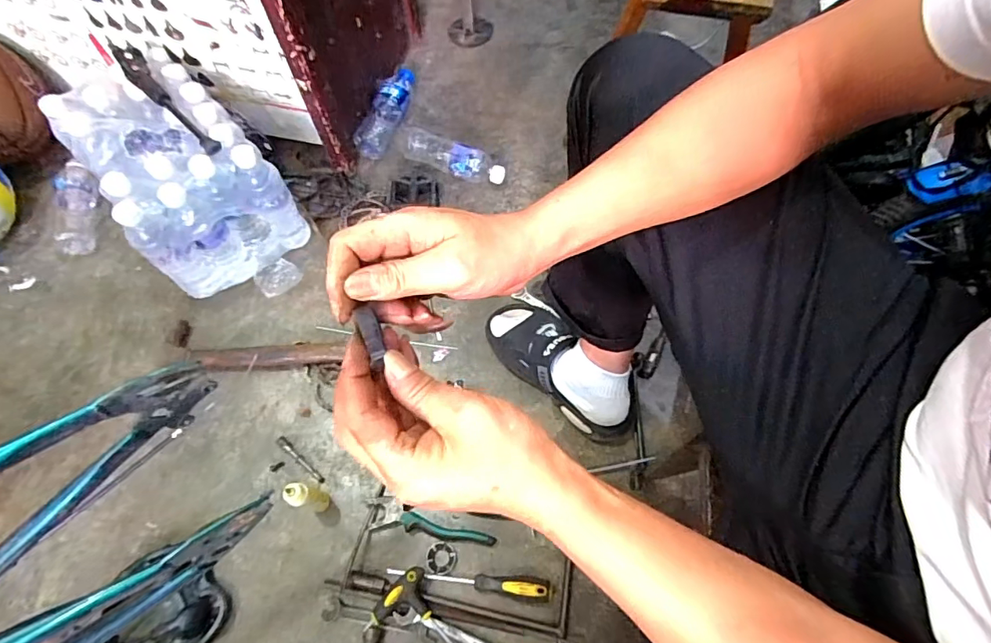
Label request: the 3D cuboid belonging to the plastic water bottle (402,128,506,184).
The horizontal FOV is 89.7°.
[{"bbox_3d":[-0.088,-0.337,1.005,0.243,0.059,0.076,29,68,13],"label":"plastic water bottle"}]

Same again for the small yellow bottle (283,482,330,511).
[{"bbox_3d":[-0.258,0.245,0.691,0.032,0.111,0.027,15,66,7],"label":"small yellow bottle"}]

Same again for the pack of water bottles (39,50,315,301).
[{"bbox_3d":[-0.543,-0.261,0.875,0.234,0.227,0.347,-36,70,-16],"label":"pack of water bottles"}]

